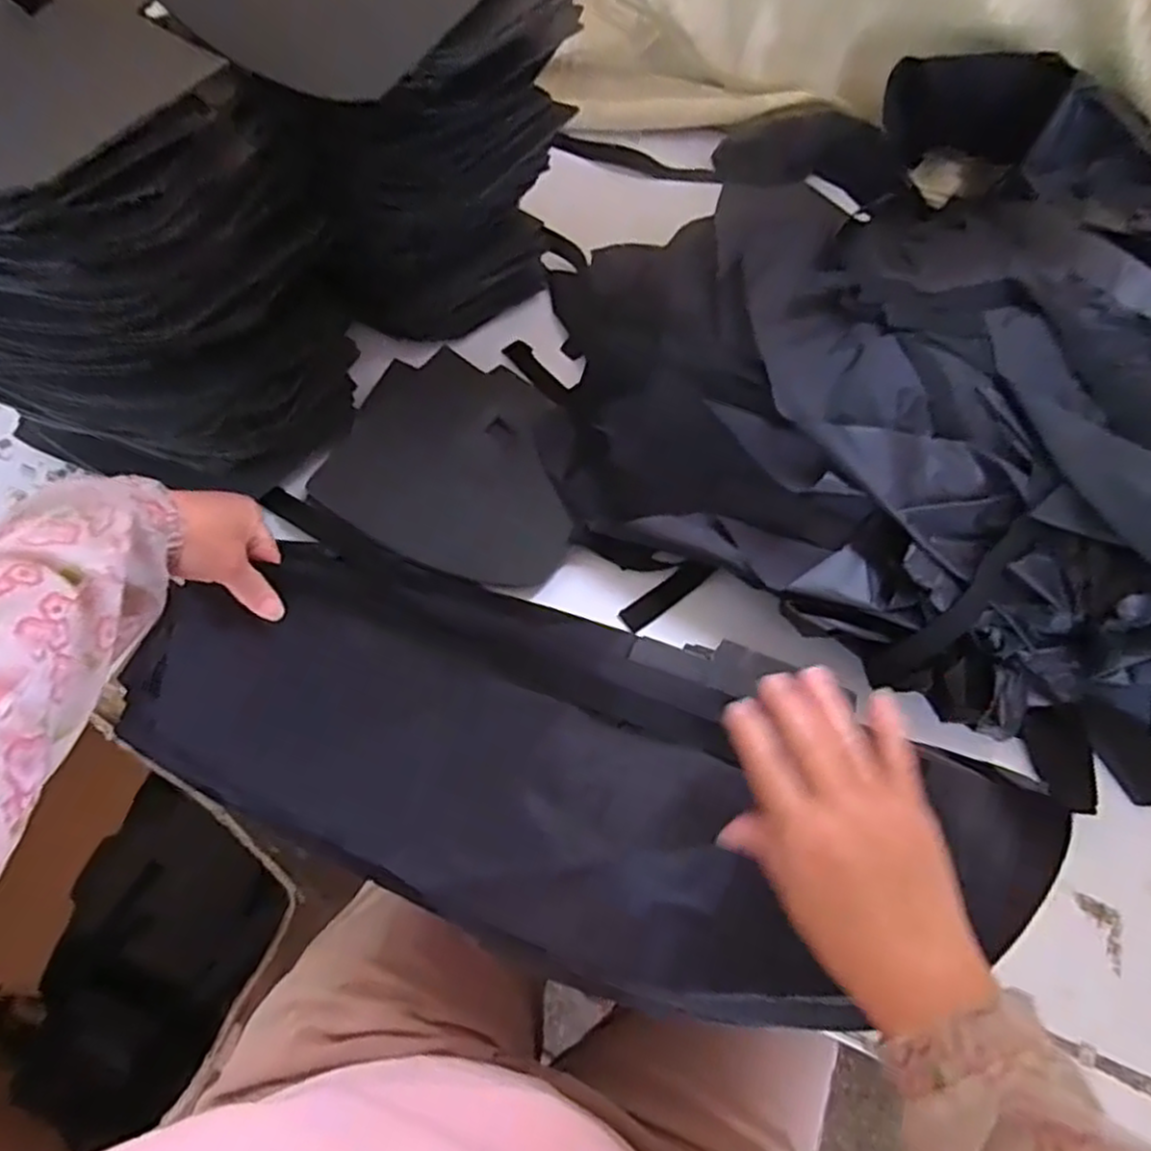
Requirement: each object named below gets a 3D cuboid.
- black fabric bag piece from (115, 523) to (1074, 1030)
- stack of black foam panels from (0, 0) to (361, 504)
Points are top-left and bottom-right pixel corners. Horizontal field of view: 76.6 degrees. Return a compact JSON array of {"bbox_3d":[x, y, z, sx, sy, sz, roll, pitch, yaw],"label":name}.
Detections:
[{"bbox_3d":[-0.028,0.116,0.473,0.565,0.081,0.216,17,66,14],"label":"black fabric bag piece"},{"bbox_3d":[-0.332,-0.215,0.532,0.257,0.267,0.204,26,67,10],"label":"stack of black foam panels"}]

